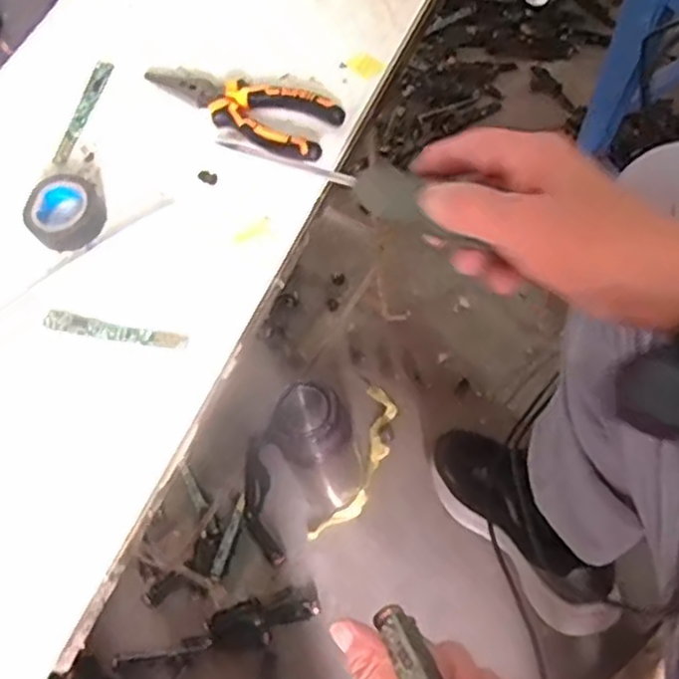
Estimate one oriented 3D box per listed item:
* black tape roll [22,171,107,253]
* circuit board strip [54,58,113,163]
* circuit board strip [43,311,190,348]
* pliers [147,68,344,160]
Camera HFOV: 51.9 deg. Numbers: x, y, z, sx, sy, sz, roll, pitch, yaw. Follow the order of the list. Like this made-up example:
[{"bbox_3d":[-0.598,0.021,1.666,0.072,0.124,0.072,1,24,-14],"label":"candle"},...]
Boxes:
[{"bbox_3d":[-0.190,-0.089,0.482,0.050,0.016,0.055,-1,64,3],"label":"black tape roll"},{"bbox_3d":[-0.196,-0.173,0.531,0.015,0.004,0.101,12,65,9],"label":"circuit board strip"},{"bbox_3d":[-0.142,-0.006,0.441,0.095,0.004,0.013,11,65,9],"label":"circuit board strip"},{"bbox_3d":[-0.075,-0.169,0.503,0.152,0.020,0.052,24,68,14],"label":"pliers"}]

